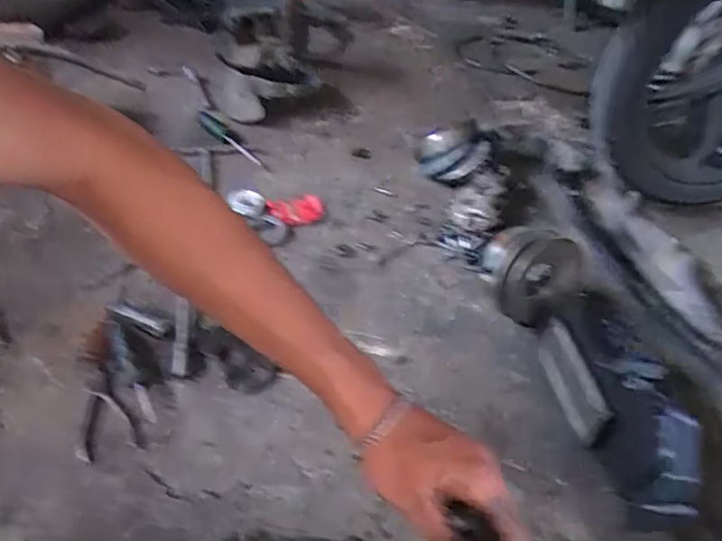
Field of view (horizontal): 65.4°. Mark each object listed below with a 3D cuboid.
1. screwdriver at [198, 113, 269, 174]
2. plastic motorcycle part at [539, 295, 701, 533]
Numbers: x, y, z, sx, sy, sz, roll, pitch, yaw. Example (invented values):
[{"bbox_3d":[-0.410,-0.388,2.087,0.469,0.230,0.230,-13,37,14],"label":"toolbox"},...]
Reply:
[{"bbox_3d":[-0.249,-0.254,1.083,0.032,0.024,0.218,-25,49,-31],"label":"screwdriver"},{"bbox_3d":[0.304,0.152,0.657,0.123,0.114,0.258,-4,41,-12],"label":"plastic motorcycle part"}]

